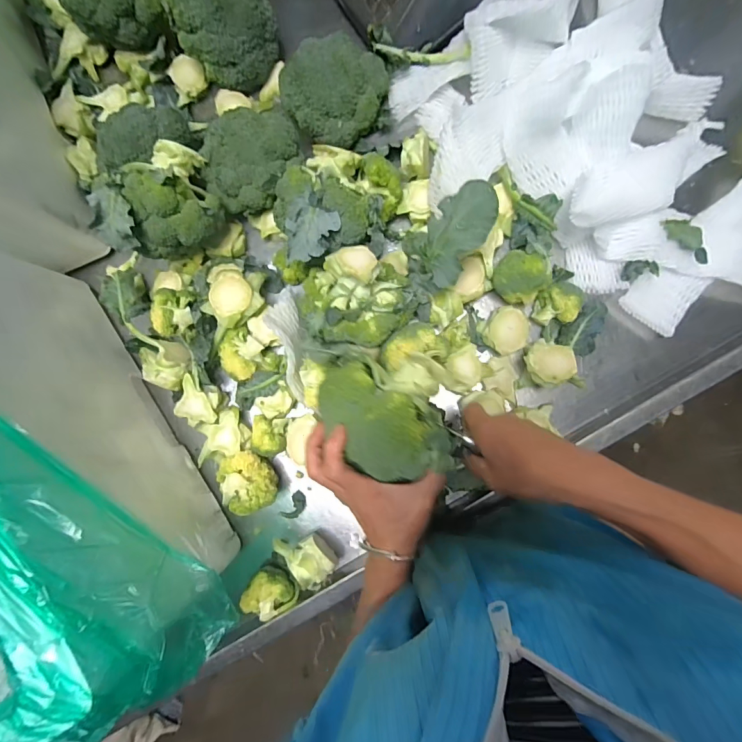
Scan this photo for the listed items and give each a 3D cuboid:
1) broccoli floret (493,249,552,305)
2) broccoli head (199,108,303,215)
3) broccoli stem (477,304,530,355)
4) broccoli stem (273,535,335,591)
[{"bbox_3d":[0.173,-0.109,0.463,0.057,0.043,0.055,0,89,4],"label":"broccoli floret"},{"bbox_3d":[-0.141,-0.244,0.461,0.110,0.081,0.100,0,89,4],"label":"broccoli head"},{"bbox_3d":[0.159,-0.047,0.471,0.051,0.024,0.052,0,89,4],"label":"broccoli stem"},{"bbox_3d":[-0.073,0.224,0.476,0.052,0.052,0.068,-36,87,2],"label":"broccoli stem"}]

